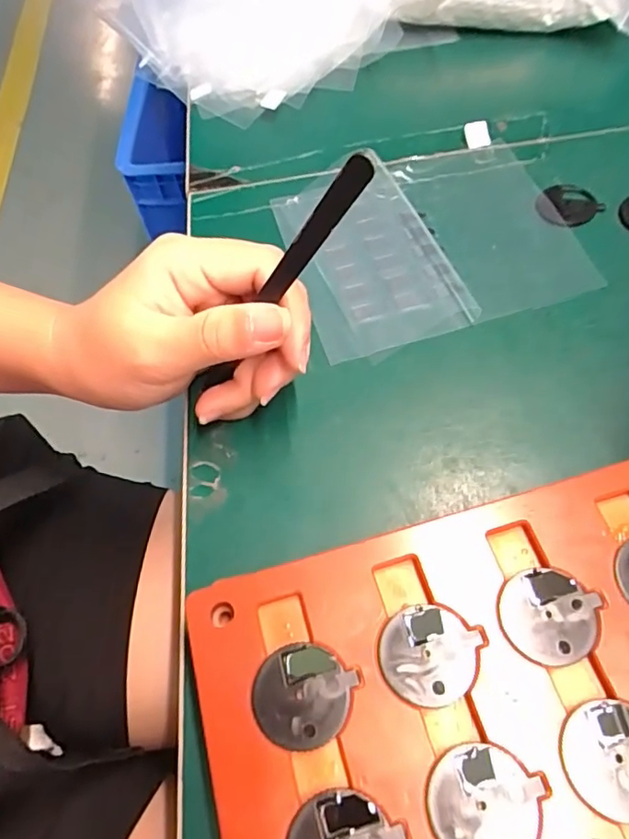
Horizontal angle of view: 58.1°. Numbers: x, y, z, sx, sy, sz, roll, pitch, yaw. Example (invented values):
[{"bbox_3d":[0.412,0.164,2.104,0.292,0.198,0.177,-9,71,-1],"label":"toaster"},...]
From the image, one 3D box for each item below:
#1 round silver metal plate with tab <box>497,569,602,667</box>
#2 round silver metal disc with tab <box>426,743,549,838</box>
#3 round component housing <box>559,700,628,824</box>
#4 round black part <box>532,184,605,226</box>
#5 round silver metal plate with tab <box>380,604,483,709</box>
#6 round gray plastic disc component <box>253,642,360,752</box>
[{"bbox_3d":[0.073,0.060,0.175,0.028,0.004,0.029,-2,60,3],"label":"round silver metal plate with tab"},{"bbox_3d":[0.045,0.103,0.151,0.028,0.004,0.028,-2,60,3],"label":"round silver metal disc with tab"},{"bbox_3d":[0.083,0.092,0.154,0.028,0.004,0.028,-2,60,3],"label":"round component housing"},{"bbox_3d":[0.132,-0.112,0.298,0.029,0.005,0.029,-2,60,3],"label":"round black part"},{"bbox_3d":[0.035,0.071,0.171,0.028,0.004,0.028,-2,60,3],"label":"round silver metal plate with tab"},{"bbox_3d":[-0.004,0.081,0.168,0.028,0.004,0.028,-2,60,3],"label":"round gray plastic disc component"}]

